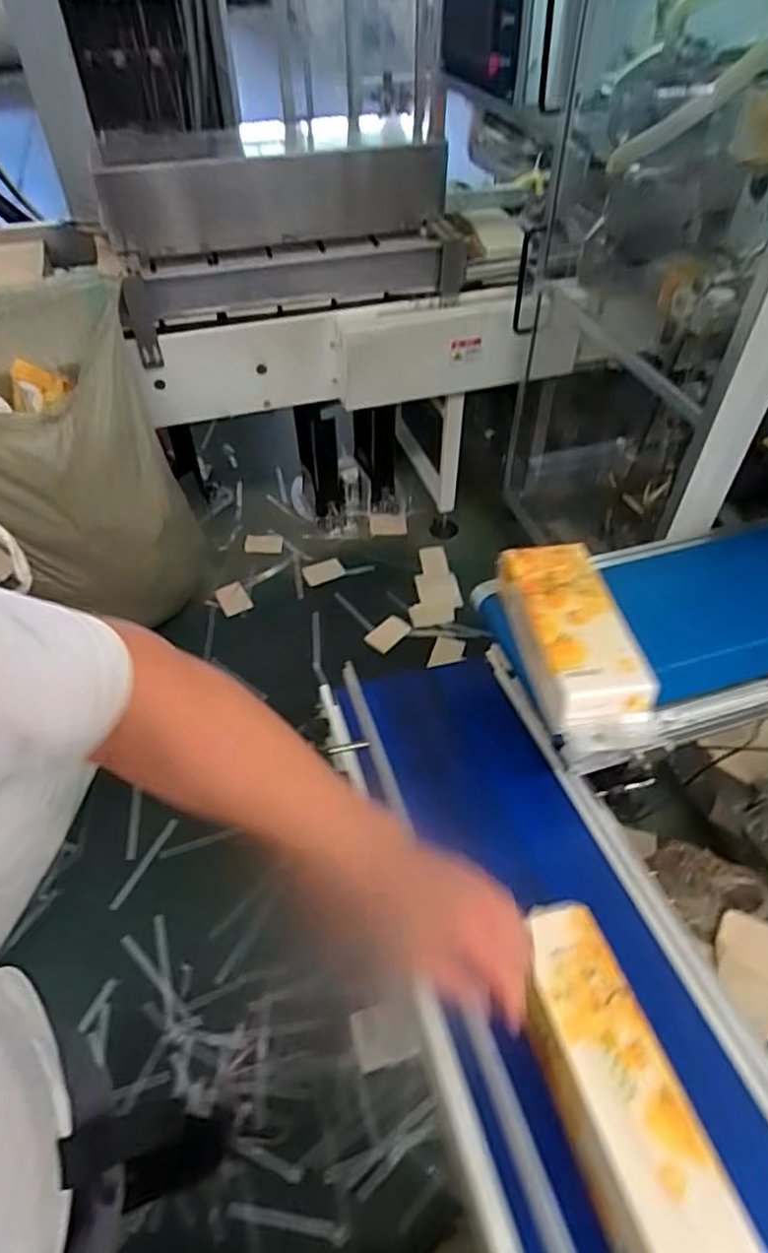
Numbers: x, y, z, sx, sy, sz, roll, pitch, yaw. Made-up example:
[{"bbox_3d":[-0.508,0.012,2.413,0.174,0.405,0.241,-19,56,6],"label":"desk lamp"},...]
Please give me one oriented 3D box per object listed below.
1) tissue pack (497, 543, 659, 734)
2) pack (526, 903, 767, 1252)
[{"bbox_3d":[0.285,0.002,0.996,0.154,0.075,0.307,-6,47,-3],"label":"tissue pack"},{"bbox_3d":[0.232,0.473,0.656,0.115,0.116,0.349,-10,47,-7],"label":"pack"}]

